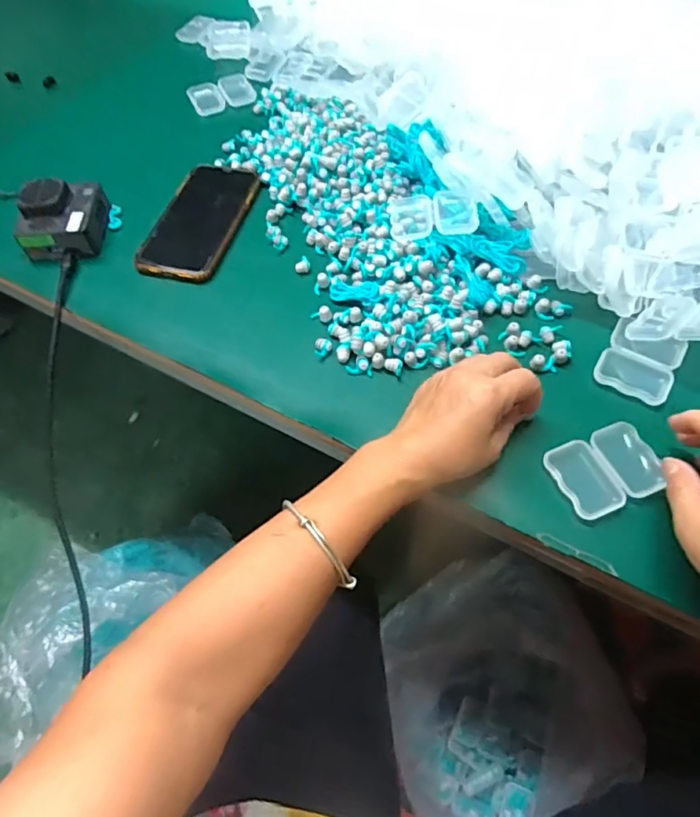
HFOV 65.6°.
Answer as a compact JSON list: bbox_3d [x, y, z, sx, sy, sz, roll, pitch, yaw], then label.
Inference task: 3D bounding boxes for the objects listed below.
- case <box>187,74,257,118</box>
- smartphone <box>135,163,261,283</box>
[{"bbox_3d":[-0.159,-0.390,0.674,0.076,0.011,0.056,-25,61,-12],"label":"case"},{"bbox_3d":[-0.149,-0.193,0.550,0.079,0.015,0.158,13,60,10],"label":"smartphone"}]

